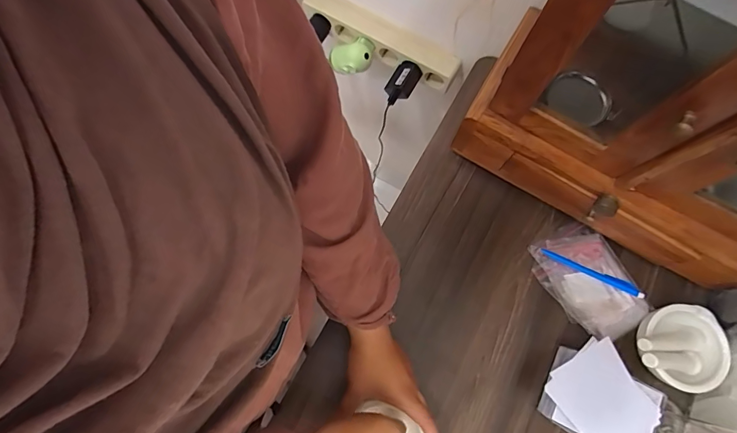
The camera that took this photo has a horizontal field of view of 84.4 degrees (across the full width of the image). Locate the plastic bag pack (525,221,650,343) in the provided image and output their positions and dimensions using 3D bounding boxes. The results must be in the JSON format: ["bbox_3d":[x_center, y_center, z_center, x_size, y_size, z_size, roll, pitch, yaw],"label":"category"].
[{"bbox_3d":[0.288,0.084,0.533,0.107,0.019,0.144,-28,77,-9],"label":"plastic bag pack"}]

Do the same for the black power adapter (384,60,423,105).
[{"bbox_3d":[0.058,-0.226,0.690,0.041,0.036,0.070,34,76,7],"label":"black power adapter"}]

